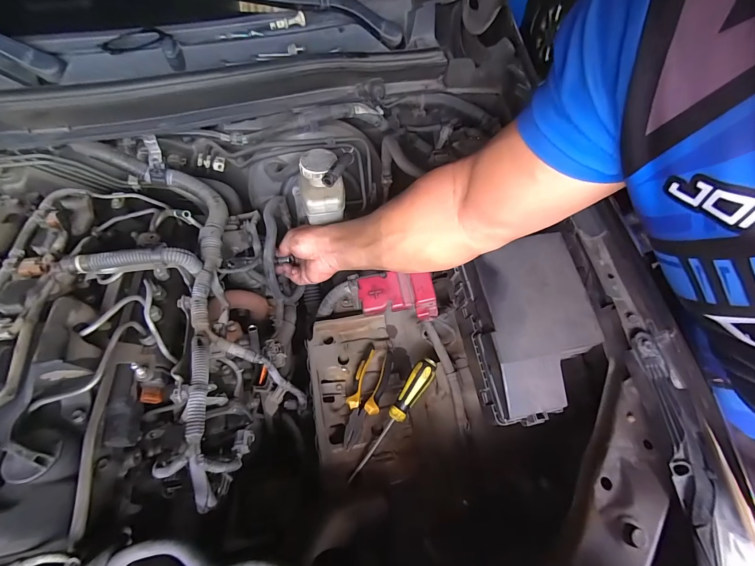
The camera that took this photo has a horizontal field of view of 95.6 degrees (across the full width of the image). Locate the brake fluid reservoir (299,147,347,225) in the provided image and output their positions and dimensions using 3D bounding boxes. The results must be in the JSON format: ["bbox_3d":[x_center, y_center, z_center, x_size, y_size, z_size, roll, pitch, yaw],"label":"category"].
[{"bbox_3d":[-0.084,-0.146,0.518,0.070,0.078,0.075,-6,55,-6],"label":"brake fluid reservoir"}]

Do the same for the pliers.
[{"bbox_3d":[-0.019,0.188,0.582,0.055,0.027,0.172,15,55,9],"label":"pliers"}]

